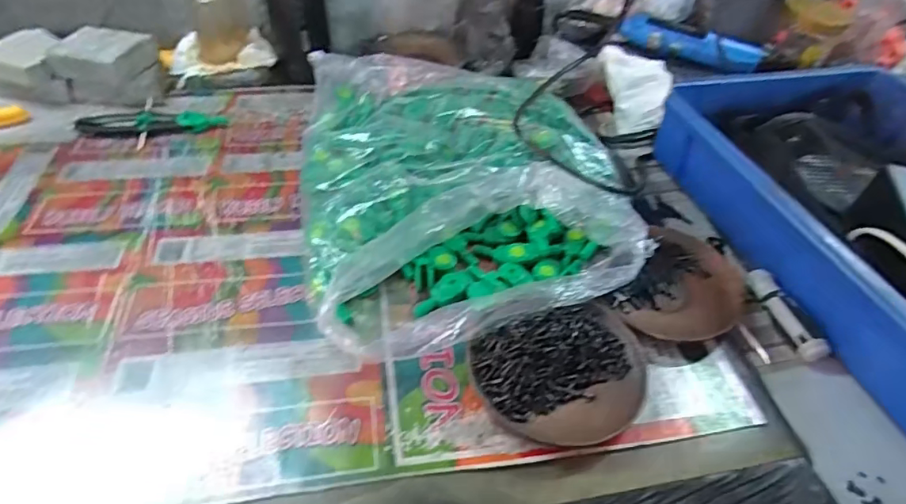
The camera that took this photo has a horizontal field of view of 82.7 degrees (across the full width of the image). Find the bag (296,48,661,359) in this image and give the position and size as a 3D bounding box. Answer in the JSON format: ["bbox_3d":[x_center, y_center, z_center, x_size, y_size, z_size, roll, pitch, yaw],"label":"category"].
[{"bbox_3d":[0.006,-0.065,0.438,0.264,0.064,0.298,-10,47,-12],"label":"bag"}]

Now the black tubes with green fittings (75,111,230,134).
[{"bbox_3d":[-0.304,-0.132,0.523,0.135,0.011,0.030,-6,46,-8],"label":"black tubes with green fittings"}]

